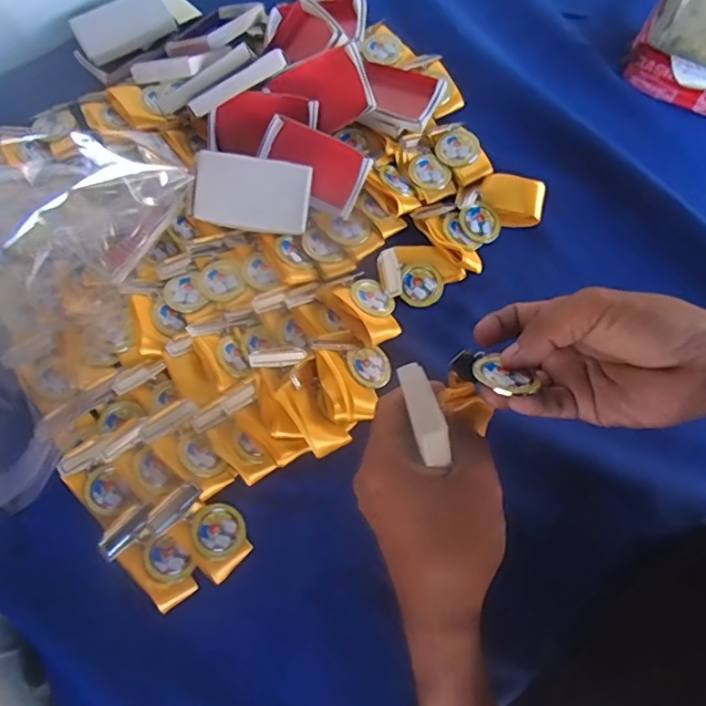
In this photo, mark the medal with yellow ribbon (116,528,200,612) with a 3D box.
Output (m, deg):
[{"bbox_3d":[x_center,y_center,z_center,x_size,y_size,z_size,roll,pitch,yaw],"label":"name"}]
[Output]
[{"bbox_3d":[-0.132,0.150,0.387,0.040,0.010,0.052,-39,74,-11],"label":"medal with yellow ribbon"}]

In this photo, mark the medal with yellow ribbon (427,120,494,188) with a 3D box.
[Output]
[{"bbox_3d":[0.097,-0.181,0.496,0.036,0.010,0.064,-27,72,-8],"label":"medal with yellow ribbon"}]

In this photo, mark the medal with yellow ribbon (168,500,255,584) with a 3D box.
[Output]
[{"bbox_3d":[-0.098,0.130,0.391,0.042,0.010,0.051,-40,74,-12],"label":"medal with yellow ribbon"}]

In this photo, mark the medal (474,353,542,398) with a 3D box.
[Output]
[{"bbox_3d":[0.084,0.012,0.313,0.029,0.004,0.038,-21,41,-40],"label":"medal"}]

